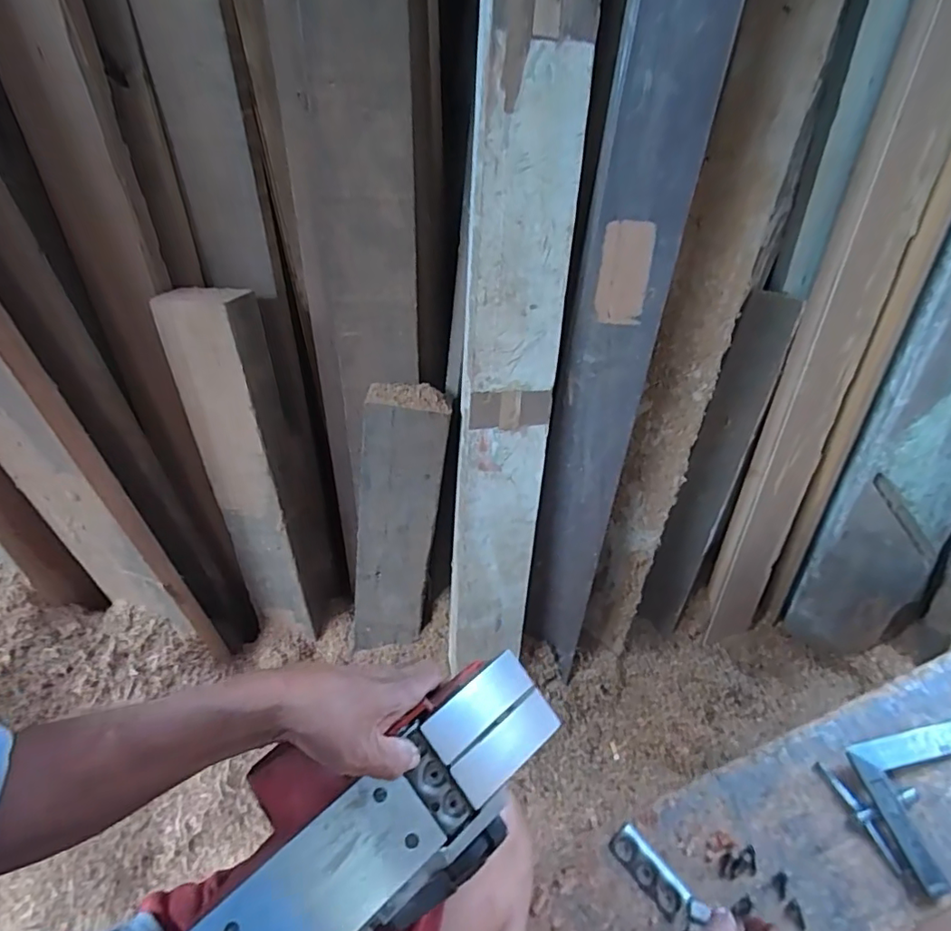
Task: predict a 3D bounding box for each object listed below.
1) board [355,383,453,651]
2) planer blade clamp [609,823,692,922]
[{"bbox_3d":[-0.138,0.116,0.910,0.129,0.525,0.056,8,31,-4],"label":"board"},{"bbox_3d":[0.173,0.405,0.532,0.033,0.007,0.079,-34,54,-23],"label":"planer blade clamp"}]

